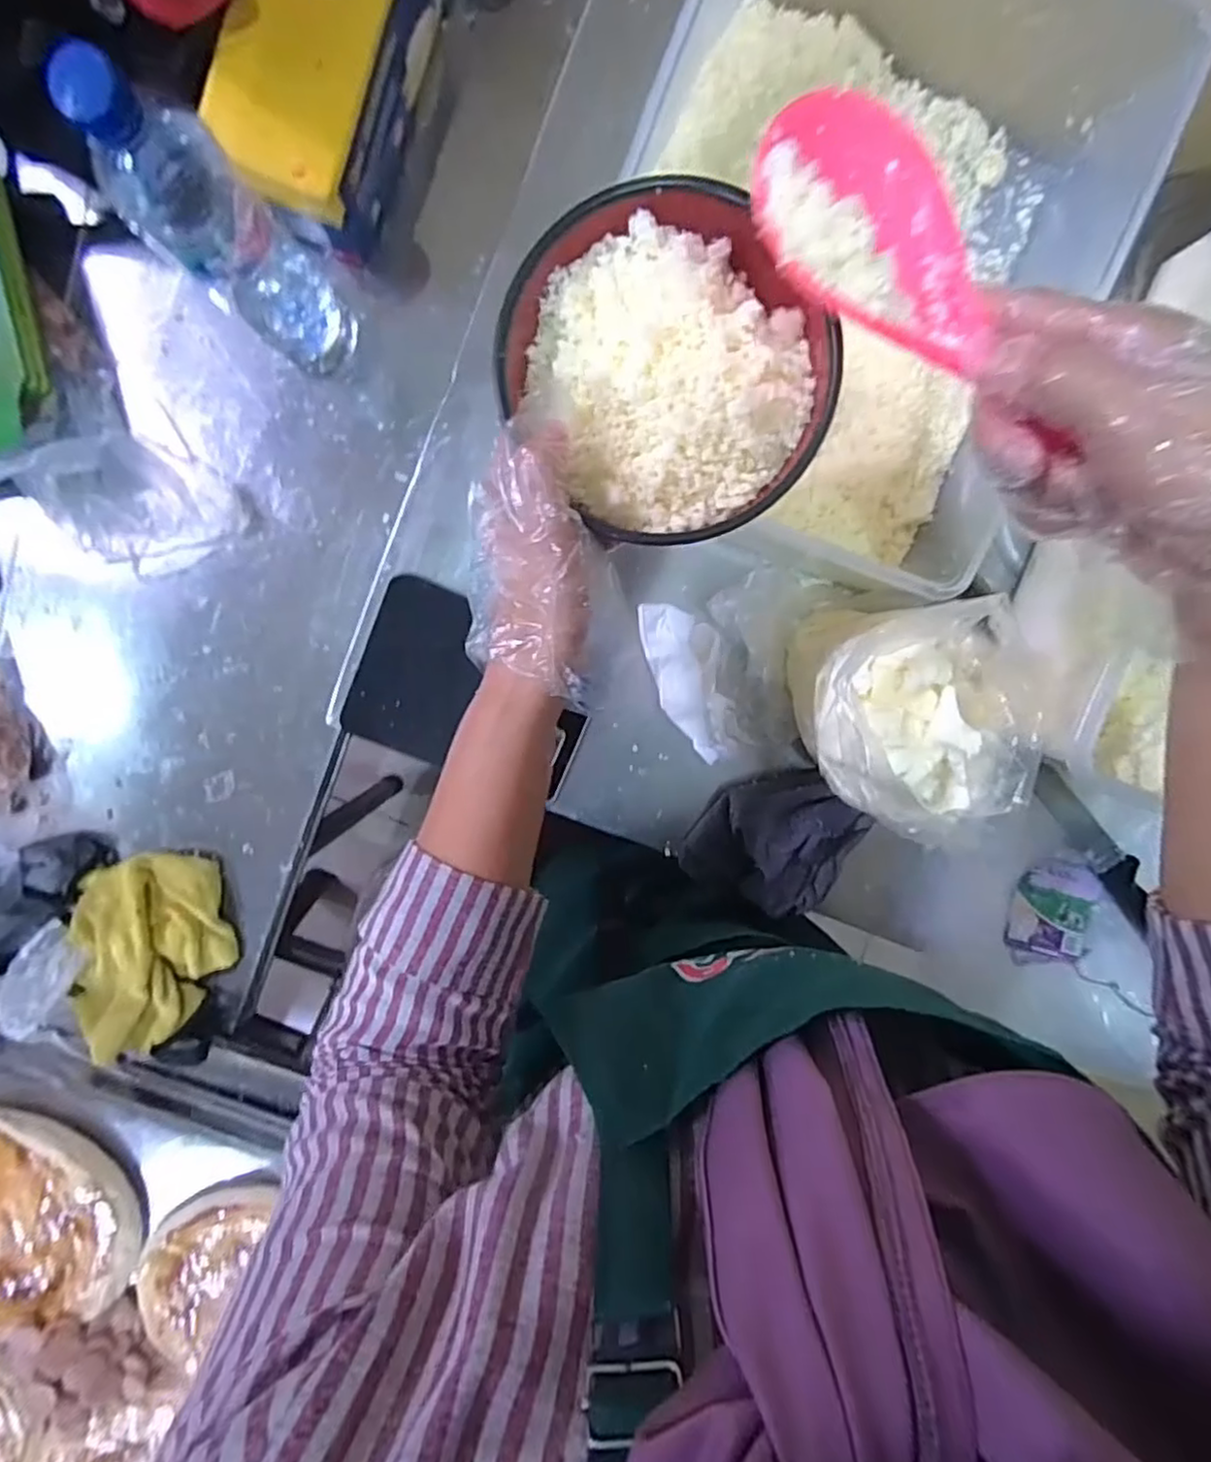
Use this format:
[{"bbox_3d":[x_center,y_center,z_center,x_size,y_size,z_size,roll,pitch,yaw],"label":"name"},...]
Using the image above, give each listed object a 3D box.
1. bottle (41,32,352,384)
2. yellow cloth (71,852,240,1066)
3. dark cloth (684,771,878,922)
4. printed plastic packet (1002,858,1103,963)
[{"bbox_3d":[-0.224,-0.300,0.411,0.068,0.224,0.061,-38,99,3],"label":"bottle"},{"bbox_3d":[-0.375,0.182,0.559,0.112,0.047,0.153,-3,99,-3],"label":"yellow cloth"},{"bbox_3d":[0.138,0.087,0.543,0.119,0.059,0.117,27,96,-7],"label":"dark cloth"},{"bbox_3d":[0.372,0.152,0.561,0.074,0.013,0.087,12,98,-5],"label":"printed plastic packet"}]

